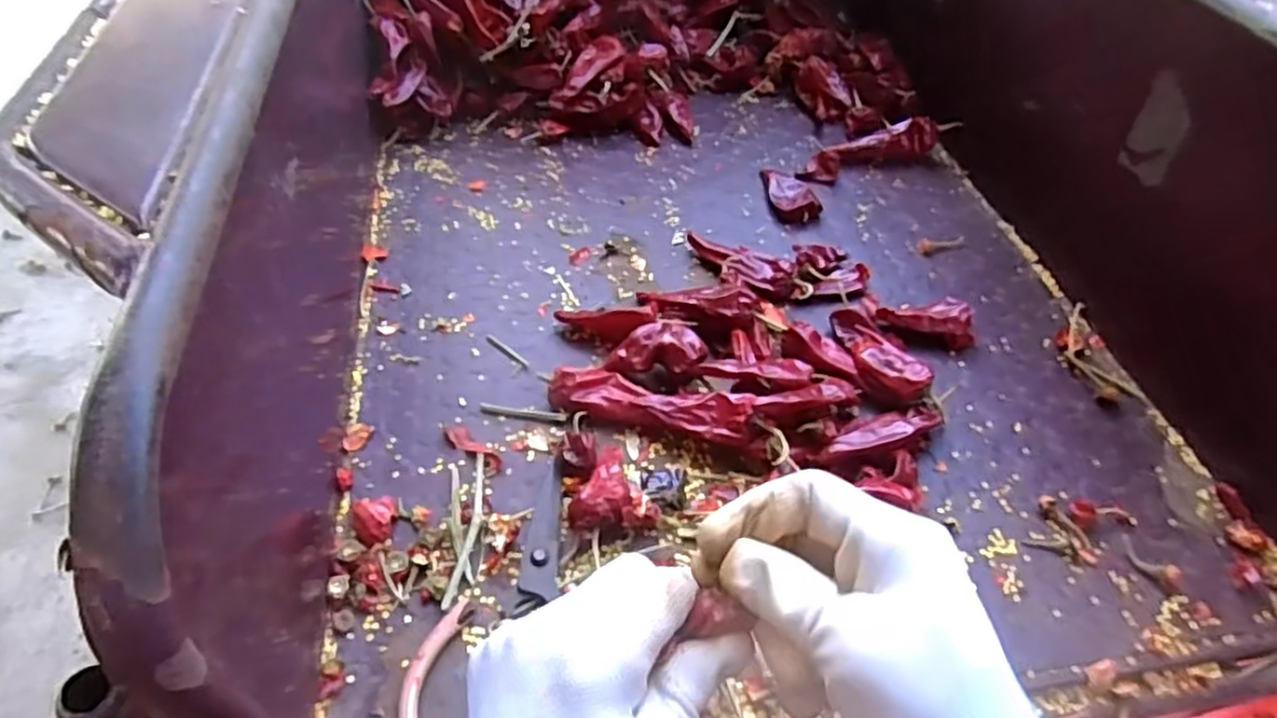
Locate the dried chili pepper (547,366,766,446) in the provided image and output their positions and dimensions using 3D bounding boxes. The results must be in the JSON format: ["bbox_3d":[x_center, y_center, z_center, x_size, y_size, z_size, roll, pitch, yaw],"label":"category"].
[{"bbox_3d":[0.011,0.028,0.467,0.141,0.035,0.041,11,50,9],"label":"dried chili pepper"}]

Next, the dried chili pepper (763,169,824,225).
[{"bbox_3d":[0.130,-0.148,0.638,0.038,0.015,0.077,-11,50,-11],"label":"dried chili pepper"}]

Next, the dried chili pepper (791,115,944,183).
[{"bbox_3d":[0.215,-0.195,0.674,0.135,0.034,0.032,-15,51,-14],"label":"dried chili pepper"}]

